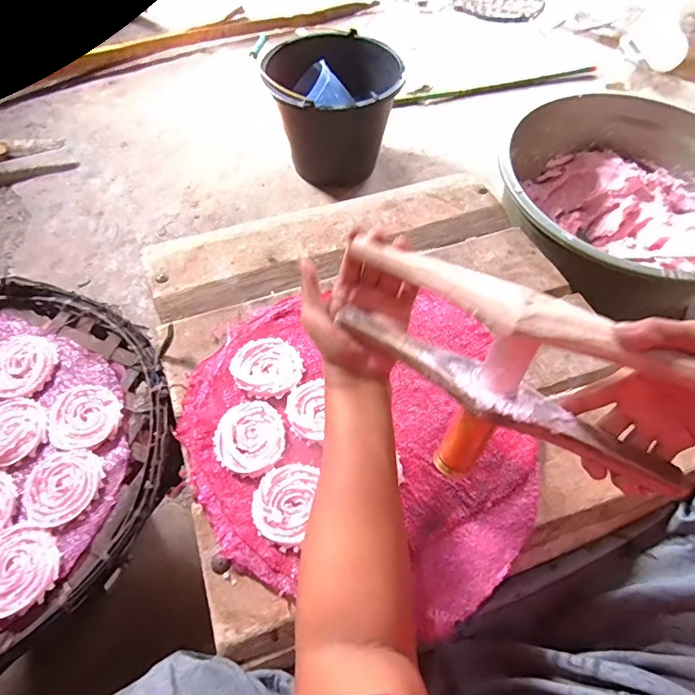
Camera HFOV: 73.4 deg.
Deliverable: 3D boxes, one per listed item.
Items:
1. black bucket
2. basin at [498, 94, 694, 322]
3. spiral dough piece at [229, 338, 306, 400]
[{"bbox_3d":[-0.027,-0.571,1.150,0.309,0.245,0.301,0,58,0],"label":"black bucket"},{"bbox_3d":[0.442,-0.209,0.757,0.387,0.175,0.400,0,58,0],"label":"basin"},{"bbox_3d":[-0.090,0.021,0.521,0.076,0.010,0.075,0,58,0],"label":"spiral dough piece"}]

